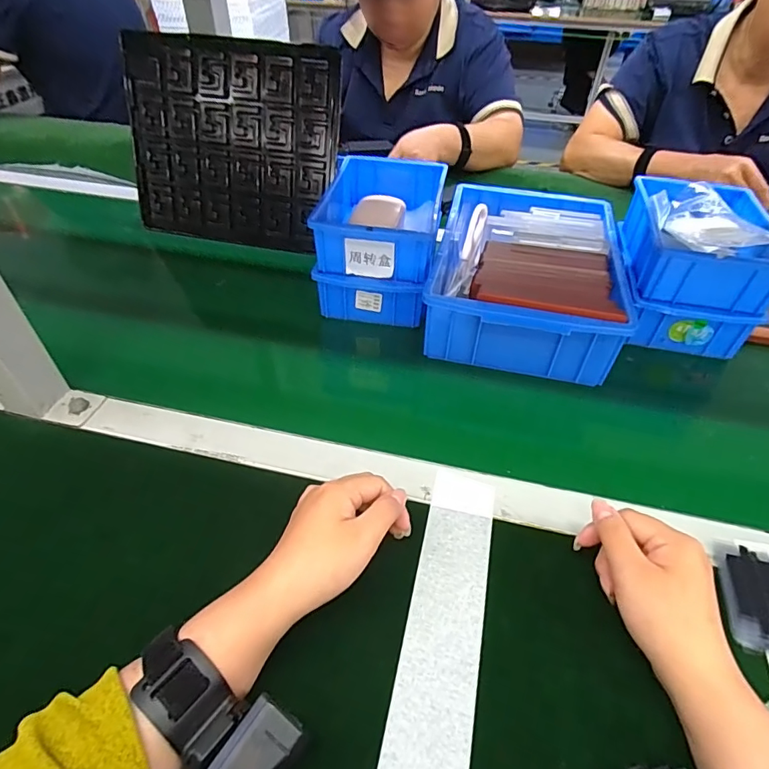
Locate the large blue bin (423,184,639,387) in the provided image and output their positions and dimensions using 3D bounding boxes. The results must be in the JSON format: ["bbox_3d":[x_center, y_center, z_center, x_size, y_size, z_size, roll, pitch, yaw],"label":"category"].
[{"bbox_3d":[0.171,-0.140,0.577,0.194,0.079,0.288,10,45,9],"label":"large blue bin"}]

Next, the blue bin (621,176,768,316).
[{"bbox_3d":[0.357,-0.165,0.542,0.128,0.058,0.182,10,45,9],"label":"blue bin"}]

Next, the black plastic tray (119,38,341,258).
[{"bbox_3d":[-0.210,-0.322,0.655,0.296,0.245,0.014,10,27,7],"label":"black plastic tray"}]

